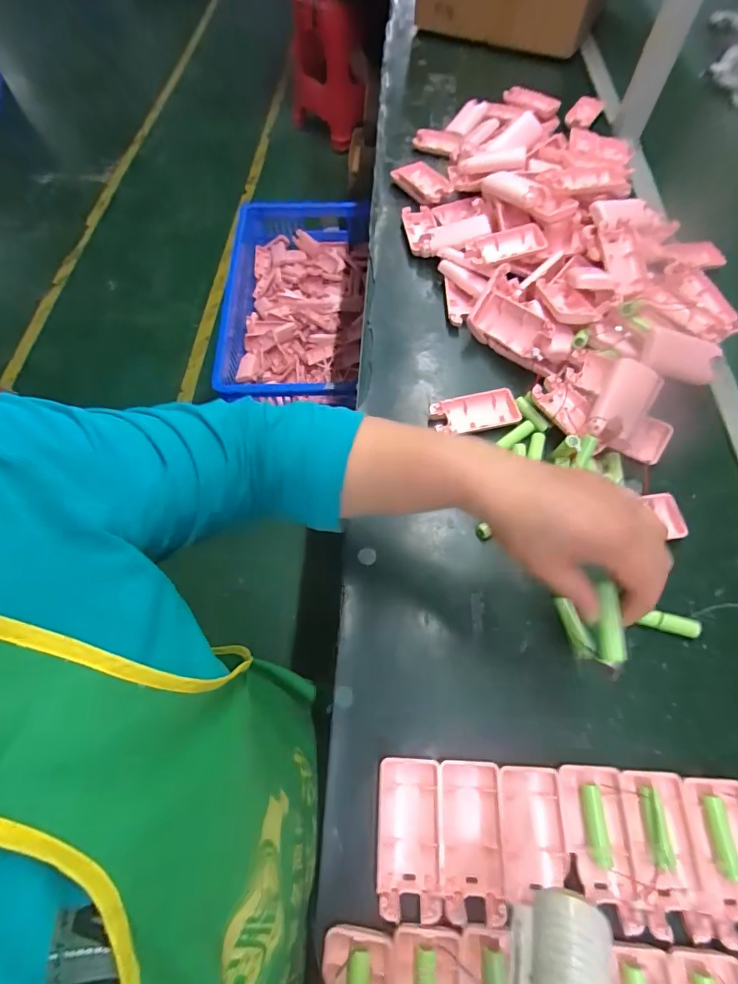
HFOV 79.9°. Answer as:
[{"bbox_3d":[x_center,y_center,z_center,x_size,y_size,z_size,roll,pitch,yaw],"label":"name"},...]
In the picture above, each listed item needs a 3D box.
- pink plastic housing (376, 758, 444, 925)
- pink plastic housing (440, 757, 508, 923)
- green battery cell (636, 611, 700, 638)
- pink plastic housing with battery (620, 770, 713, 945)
[{"bbox_3d":[0.029,0.252,0.326,0.044,0.015,0.094,0,64,2],"label":"pink plastic housing"},{"bbox_3d":[0.074,0.253,0.323,0.046,0.017,0.094,2,64,3],"label":"pink plastic housing"},{"bbox_3d":[0.263,0.116,0.388,0.048,0.014,0.015,15,65,9],"label":"green battery cell"},{"bbox_3d":[0.209,0.254,0.313,0.052,0.015,0.093,3,64,4],"label":"pink plastic housing with battery"}]

